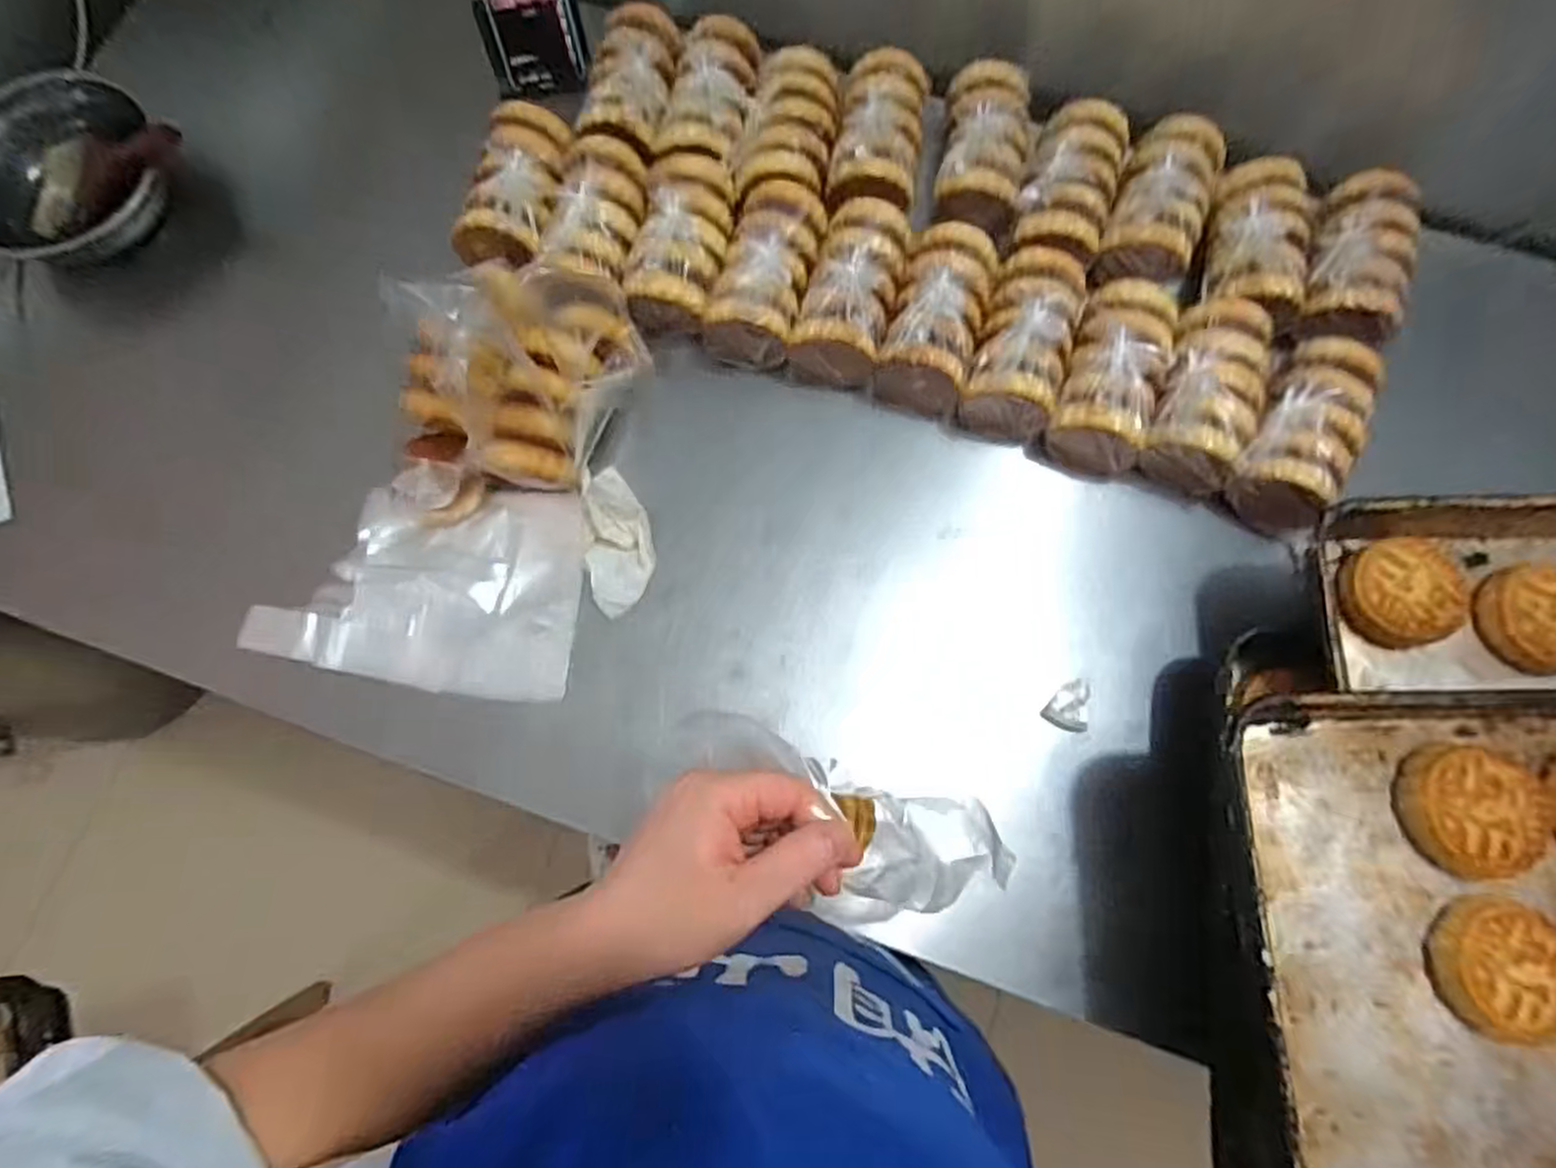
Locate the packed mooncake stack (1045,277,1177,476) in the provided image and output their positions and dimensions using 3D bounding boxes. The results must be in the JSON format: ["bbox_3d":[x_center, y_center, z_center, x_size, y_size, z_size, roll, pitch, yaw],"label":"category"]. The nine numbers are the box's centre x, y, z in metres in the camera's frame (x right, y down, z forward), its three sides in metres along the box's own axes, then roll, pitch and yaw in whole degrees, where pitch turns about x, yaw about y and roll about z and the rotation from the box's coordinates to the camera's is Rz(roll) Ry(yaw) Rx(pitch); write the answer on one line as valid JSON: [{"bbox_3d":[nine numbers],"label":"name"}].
[{"bbox_3d":[0.283,-0.179,0.650,0.091,0.078,0.159,16,89,5],"label":"packed mooncake stack"}]

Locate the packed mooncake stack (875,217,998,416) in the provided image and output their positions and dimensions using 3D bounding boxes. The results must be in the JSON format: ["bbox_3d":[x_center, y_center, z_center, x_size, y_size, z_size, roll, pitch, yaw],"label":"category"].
[{"bbox_3d":[0.139,-0.230,0.676,0.081,0.088,0.153,17,75,5],"label":"packed mooncake stack"}]

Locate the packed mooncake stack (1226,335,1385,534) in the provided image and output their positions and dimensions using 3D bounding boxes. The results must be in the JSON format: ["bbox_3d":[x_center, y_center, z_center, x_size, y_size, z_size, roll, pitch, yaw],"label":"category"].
[{"bbox_3d":[0.441,-0.121,0.646,0.089,0.080,0.158,32,77,9],"label":"packed mooncake stack"}]

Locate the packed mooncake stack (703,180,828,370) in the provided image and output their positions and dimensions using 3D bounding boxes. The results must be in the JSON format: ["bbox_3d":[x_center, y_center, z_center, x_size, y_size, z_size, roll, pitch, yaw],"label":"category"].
[{"bbox_3d":[-0.010,-0.274,0.684,0.078,0.076,0.162,15,75,4],"label":"packed mooncake stack"}]

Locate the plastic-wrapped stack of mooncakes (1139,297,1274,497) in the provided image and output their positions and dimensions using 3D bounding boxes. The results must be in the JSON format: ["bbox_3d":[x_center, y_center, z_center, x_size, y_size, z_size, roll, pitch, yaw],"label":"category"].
[{"bbox_3d":[0.362,-0.157,0.653,0.083,0.075,0.147,22,76,6],"label":"plastic-wrapped stack of mooncakes"}]

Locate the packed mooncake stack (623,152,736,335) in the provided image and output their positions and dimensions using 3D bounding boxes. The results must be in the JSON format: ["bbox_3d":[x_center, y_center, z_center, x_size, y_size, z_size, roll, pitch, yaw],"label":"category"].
[{"bbox_3d":[-0.087,-0.306,0.694,0.083,0.079,0.157,11,75,3],"label":"packed mooncake stack"}]

